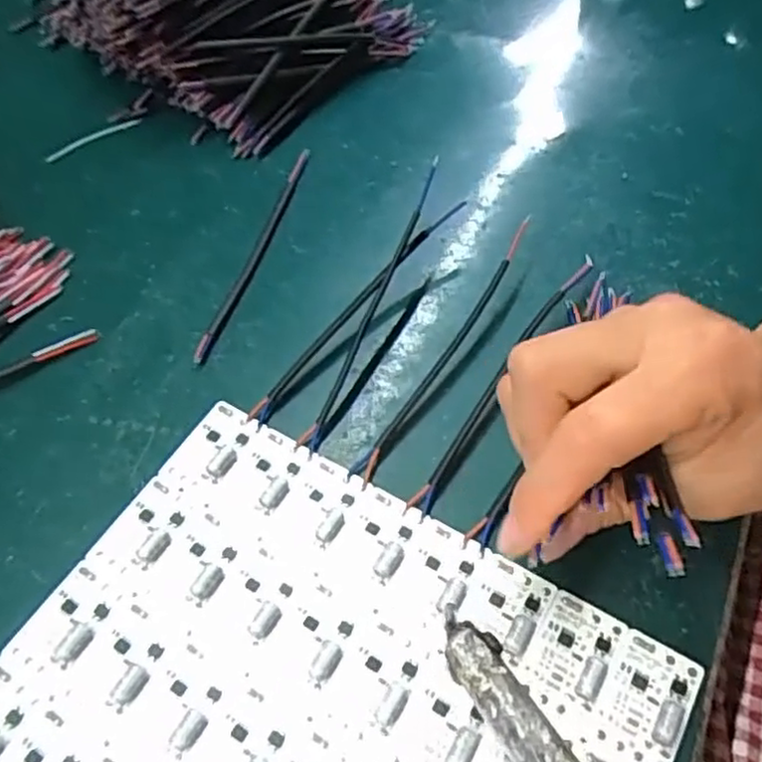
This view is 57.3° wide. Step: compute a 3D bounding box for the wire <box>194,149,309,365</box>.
[{"bbox_3d":[-0.059,-0.066,0.335,0.007,0.004,0.138,14,58,10],"label":"wire"}]

